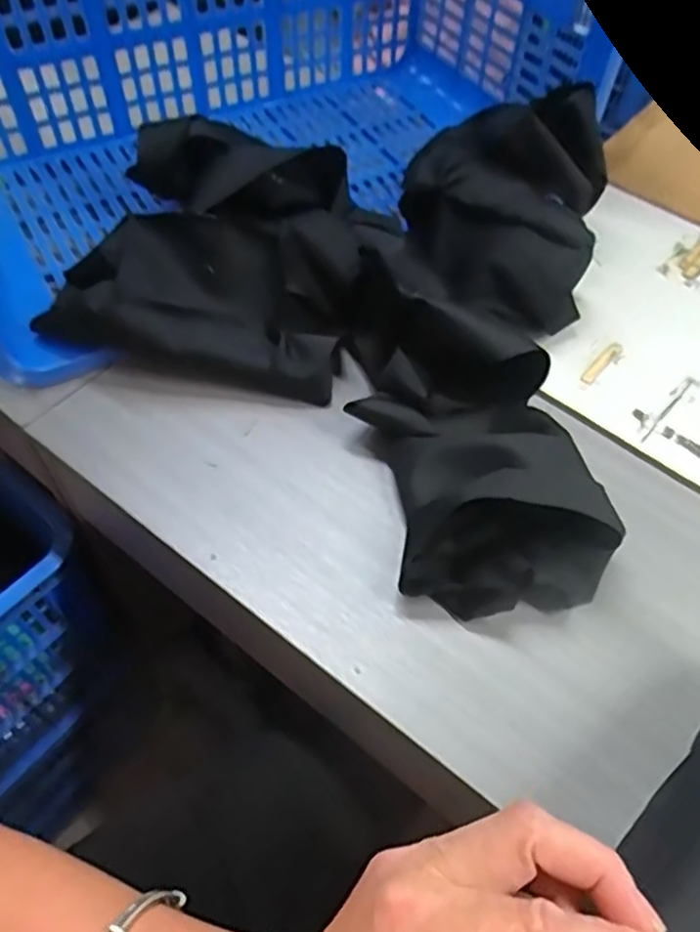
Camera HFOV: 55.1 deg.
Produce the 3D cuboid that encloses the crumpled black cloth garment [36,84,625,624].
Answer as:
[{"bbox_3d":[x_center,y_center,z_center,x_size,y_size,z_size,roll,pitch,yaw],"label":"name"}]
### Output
[{"bbox_3d":[0.047,-0.153,0.570,0.493,0.114,0.413,32,60,17],"label":"crumpled black cloth garment"}]

